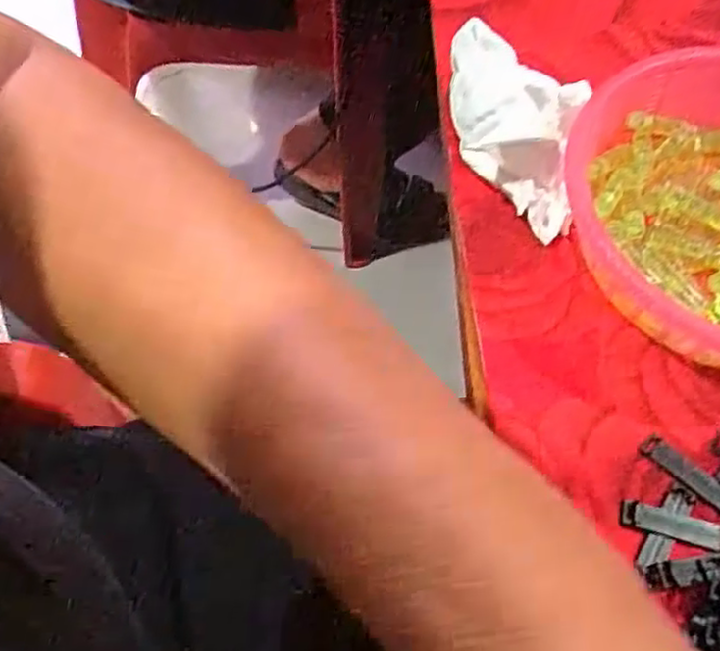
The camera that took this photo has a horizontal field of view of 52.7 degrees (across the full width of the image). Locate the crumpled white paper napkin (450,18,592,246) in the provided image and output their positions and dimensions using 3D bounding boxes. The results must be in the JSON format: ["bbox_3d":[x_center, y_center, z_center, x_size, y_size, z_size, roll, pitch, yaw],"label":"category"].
[{"bbox_3d":[0.074,-0.094,0.351,0.065,0.058,0.076,8,63,4],"label":"crumpled white paper napkin"}]

